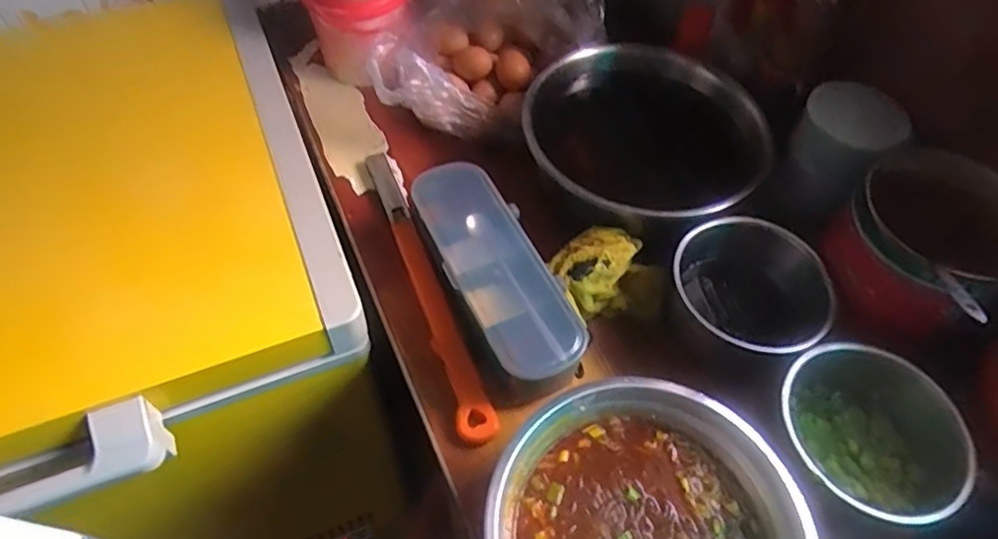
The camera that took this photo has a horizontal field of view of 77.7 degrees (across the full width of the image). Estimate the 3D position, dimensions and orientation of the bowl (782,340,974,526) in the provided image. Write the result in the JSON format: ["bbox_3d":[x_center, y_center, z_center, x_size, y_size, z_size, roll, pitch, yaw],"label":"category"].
[{"bbox_3d":[0.317,0.151,0.540,0.145,0.085,0.140,0,56,0],"label":"bowl"}]

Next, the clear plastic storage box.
[{"bbox_3d":[-0.006,0.007,0.634,0.095,0.074,0.266,-19,58,-13],"label":"clear plastic storage box"}]

